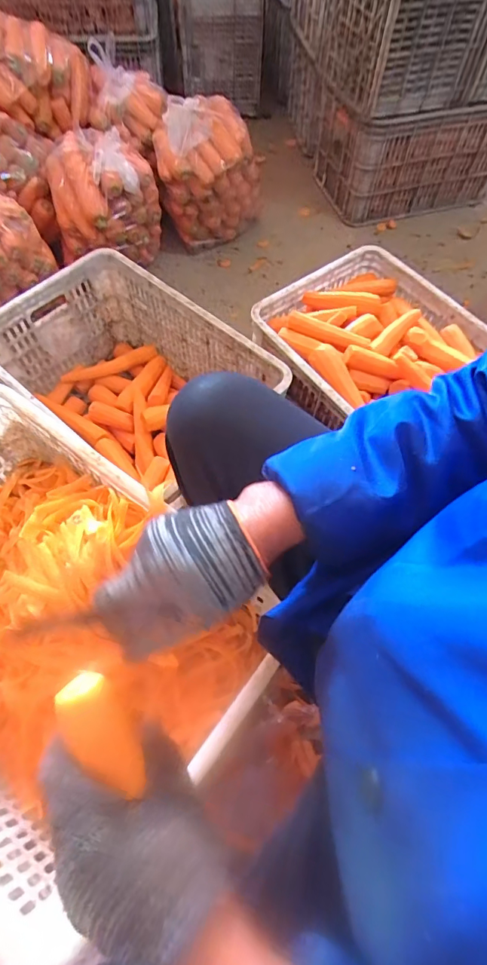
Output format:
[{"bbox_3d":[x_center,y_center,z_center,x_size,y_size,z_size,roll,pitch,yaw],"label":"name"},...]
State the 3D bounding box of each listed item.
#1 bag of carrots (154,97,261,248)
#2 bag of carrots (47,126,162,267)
[{"bbox_3d":[-0.095,-0.848,1.243,0.280,0.302,0.231,2,63,-1],"label":"bag of carrots"},{"bbox_3d":[-0.356,-0.722,1.150,0.267,0.240,0.214,-11,64,-7],"label":"bag of carrots"}]

